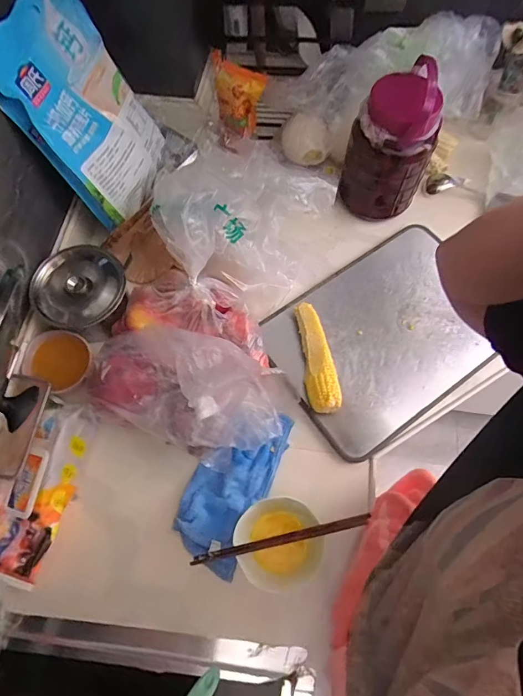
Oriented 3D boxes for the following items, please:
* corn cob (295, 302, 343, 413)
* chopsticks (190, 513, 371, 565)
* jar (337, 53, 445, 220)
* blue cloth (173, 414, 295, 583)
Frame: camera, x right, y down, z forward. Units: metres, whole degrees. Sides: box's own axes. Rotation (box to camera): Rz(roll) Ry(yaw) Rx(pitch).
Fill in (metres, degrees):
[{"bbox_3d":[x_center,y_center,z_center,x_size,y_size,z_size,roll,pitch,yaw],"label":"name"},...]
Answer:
[{"bbox_3d":[0.094,0.013,0.687,0.052,0.044,0.188,-5,68,-1],"label":"corn cob"},{"bbox_3d":[0.029,0.263,0.567,0.244,0.015,0.013,-12,68,-4],"label":"chopsticks"},{"bbox_3d":[0.218,-0.342,0.723,0.127,0.240,0.107,-9,68,-3],"label":"jar"},{"bbox_3d":[-0.046,0.206,0.645,0.115,0.035,0.246,22,70,10],"label":"blue cloth"}]

